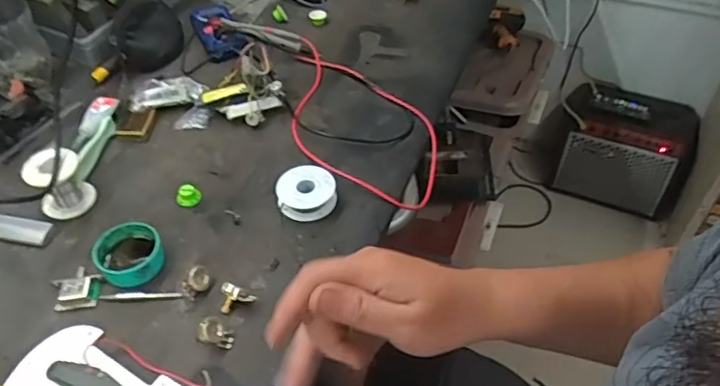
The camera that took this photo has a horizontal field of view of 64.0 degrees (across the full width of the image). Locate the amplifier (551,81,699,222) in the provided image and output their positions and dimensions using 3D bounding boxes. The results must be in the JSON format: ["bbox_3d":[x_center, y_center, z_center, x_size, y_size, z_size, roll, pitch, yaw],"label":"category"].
[{"bbox_3d":[0.715,-0.113,1.584,0.321,0.282,0.207,14,49,15],"label":"amplifier"}]

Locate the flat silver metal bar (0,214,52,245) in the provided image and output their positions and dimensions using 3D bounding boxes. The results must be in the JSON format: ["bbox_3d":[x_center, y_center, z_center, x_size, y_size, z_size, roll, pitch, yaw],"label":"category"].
[{"bbox_3d":[-0.362,0.034,0.596,0.076,0.017,0.023,7,48,4],"label":"flat silver metal bar"}]

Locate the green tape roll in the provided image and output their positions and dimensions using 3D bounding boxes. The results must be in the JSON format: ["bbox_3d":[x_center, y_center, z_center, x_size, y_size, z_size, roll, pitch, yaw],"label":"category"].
[{"bbox_3d":[-0.227,0.056,0.565,0.061,0.022,0.073,-18,50,-17],"label":"green tape roll"}]

